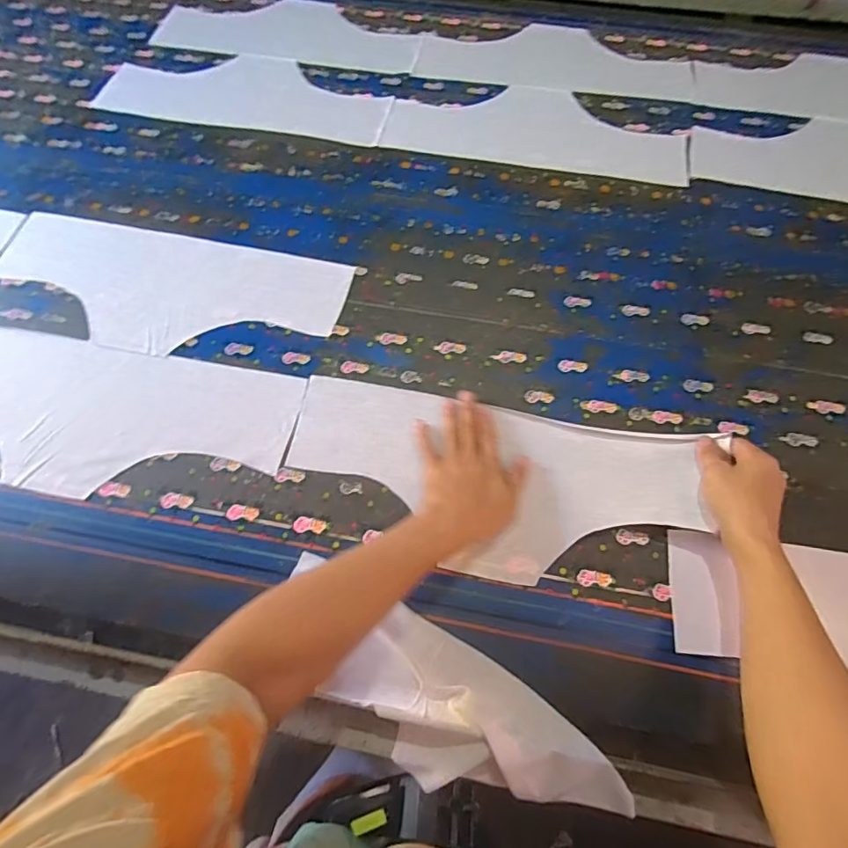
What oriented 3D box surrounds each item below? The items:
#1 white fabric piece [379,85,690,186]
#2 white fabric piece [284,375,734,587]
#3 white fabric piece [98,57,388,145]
[{"bbox_3d":[0.180,-0.474,0.790,0.463,0.006,0.179,12,64,6],"label":"white fabric piece"},{"bbox_3d":[0.062,0.064,0.543,0.437,0.023,0.187,11,70,7],"label":"white fabric piece"},{"bbox_3d":[-0.303,-0.571,0.847,0.497,0.012,0.188,12,64,6],"label":"white fabric piece"}]

